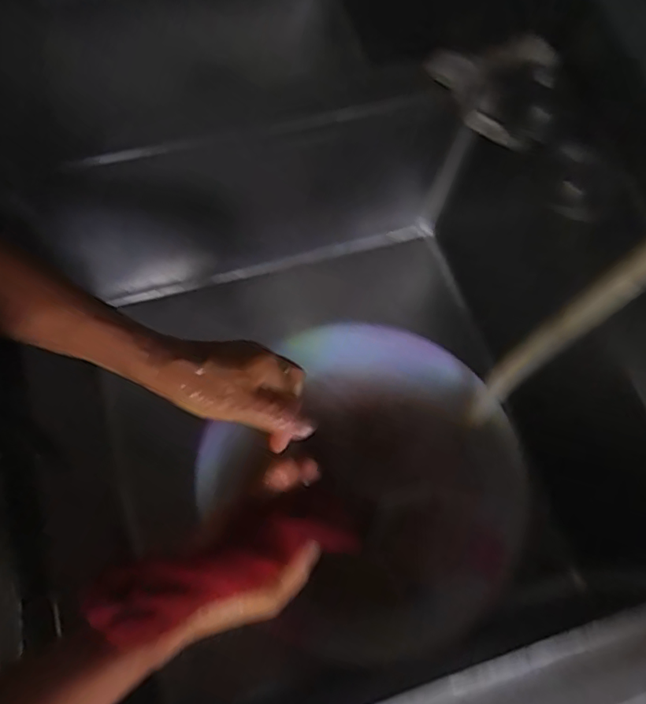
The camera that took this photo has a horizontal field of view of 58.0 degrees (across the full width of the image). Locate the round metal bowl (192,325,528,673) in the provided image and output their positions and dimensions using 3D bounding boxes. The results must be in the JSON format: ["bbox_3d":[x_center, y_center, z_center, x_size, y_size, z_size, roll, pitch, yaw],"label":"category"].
[{"bbox_3d":[0.046,0.148,0.638,0.313,0.080,0.333,1,67,-2],"label":"round metal bowl"}]

